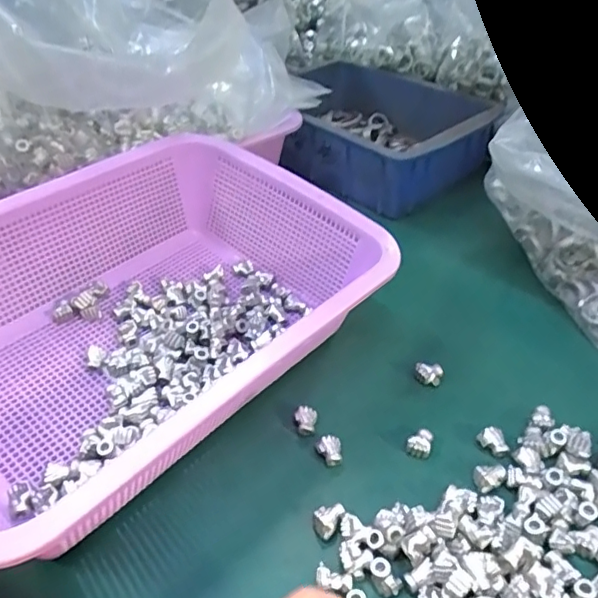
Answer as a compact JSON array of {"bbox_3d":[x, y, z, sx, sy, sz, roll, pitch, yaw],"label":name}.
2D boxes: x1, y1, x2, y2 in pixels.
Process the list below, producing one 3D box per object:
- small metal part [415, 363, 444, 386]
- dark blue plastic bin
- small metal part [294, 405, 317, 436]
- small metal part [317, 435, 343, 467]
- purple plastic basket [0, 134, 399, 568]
[{"bbox_3d":[0.089,0.051,0.379,0.019,0.012,0.013,2,41,2],"label":"small metal part"},{"bbox_3d":[0.077,-0.193,0.629,0.187,0.071,0.246,-32,50,-32],"label":"dark blue plastic bin"},{"bbox_3d":[0.004,0.076,0.348,0.014,0.011,0.016,0,41,-1],"label":"small metal part"},{"bbox_3d":[0.018,0.092,0.331,0.014,0.015,0.014,-2,41,-3],"label":"small metal part"},{"bbox_3d":[-0.104,0.014,0.356,0.222,0.099,0.293,30,49,30],"label":"purple plastic basket"}]

